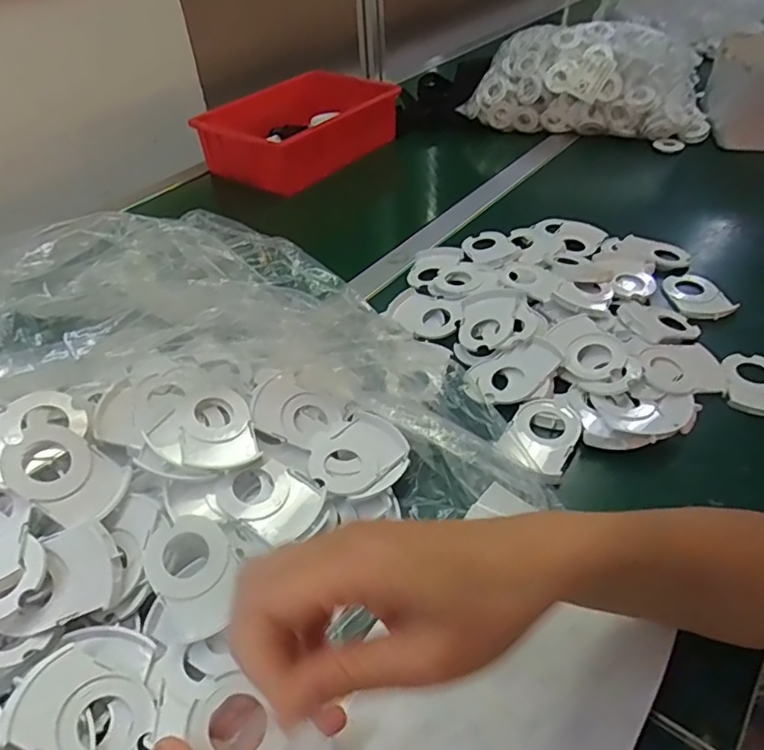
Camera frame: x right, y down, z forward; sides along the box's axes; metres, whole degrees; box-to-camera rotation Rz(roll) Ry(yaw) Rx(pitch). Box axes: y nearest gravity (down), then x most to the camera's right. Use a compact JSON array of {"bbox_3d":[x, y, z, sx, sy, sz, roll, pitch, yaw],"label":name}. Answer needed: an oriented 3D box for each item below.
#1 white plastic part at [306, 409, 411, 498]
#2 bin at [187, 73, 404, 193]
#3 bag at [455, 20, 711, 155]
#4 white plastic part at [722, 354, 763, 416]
[{"bbox_3d":[-0.021,0.061,0.468,0.077,0.010,0.058,-31,47,-28],"label":"white plastic part"},{"bbox_3d":[-0.130,-0.399,0.945,0.196,0.088,0.276,22,47,27],"label":"bin"},{"bbox_3d":[0.315,-0.460,0.910,0.360,0.125,0.141,26,49,30],"label":"bag"},{"bbox_3d":[0.344,0.008,0.530,0.060,0.013,0.074,7,42,13],"label":"white plastic part"}]

